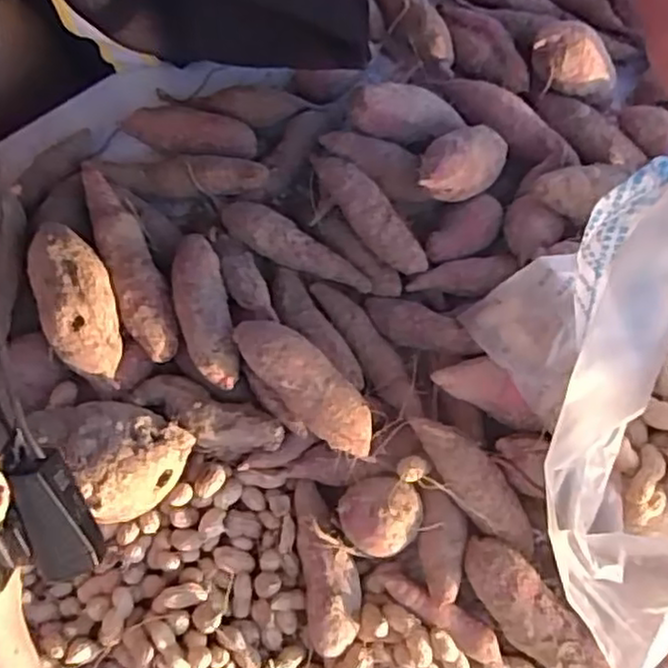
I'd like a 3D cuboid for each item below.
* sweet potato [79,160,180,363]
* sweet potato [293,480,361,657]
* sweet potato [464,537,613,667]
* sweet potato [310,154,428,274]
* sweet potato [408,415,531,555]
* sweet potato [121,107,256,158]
[{"bbox_3d":[-0.154,-0.054,0.534,0.035,0.036,0.153,-21,78,-4],"label":"sweet potato"},{"bbox_3d":[-0.005,0.166,0.507,0.039,0.028,0.117,-9,77,-1],"label":"sweet potato"},{"bbox_3d":[0.151,0.209,0.498,0.049,0.046,0.158,-41,79,-8],"label":"sweet potato"},{"bbox_3d":[0.025,-0.094,0.546,0.033,0.033,0.120,-35,79,-7],"label":"sweet potato"},{"bbox_3d":[0.103,0.109,0.513,0.038,0.032,0.127,-42,96,-8],"label":"sweet potato"},{"bbox_3d":[-0.119,-0.167,0.587,0.111,0.036,0.041,17,78,5],"label":"sweet potato"}]

